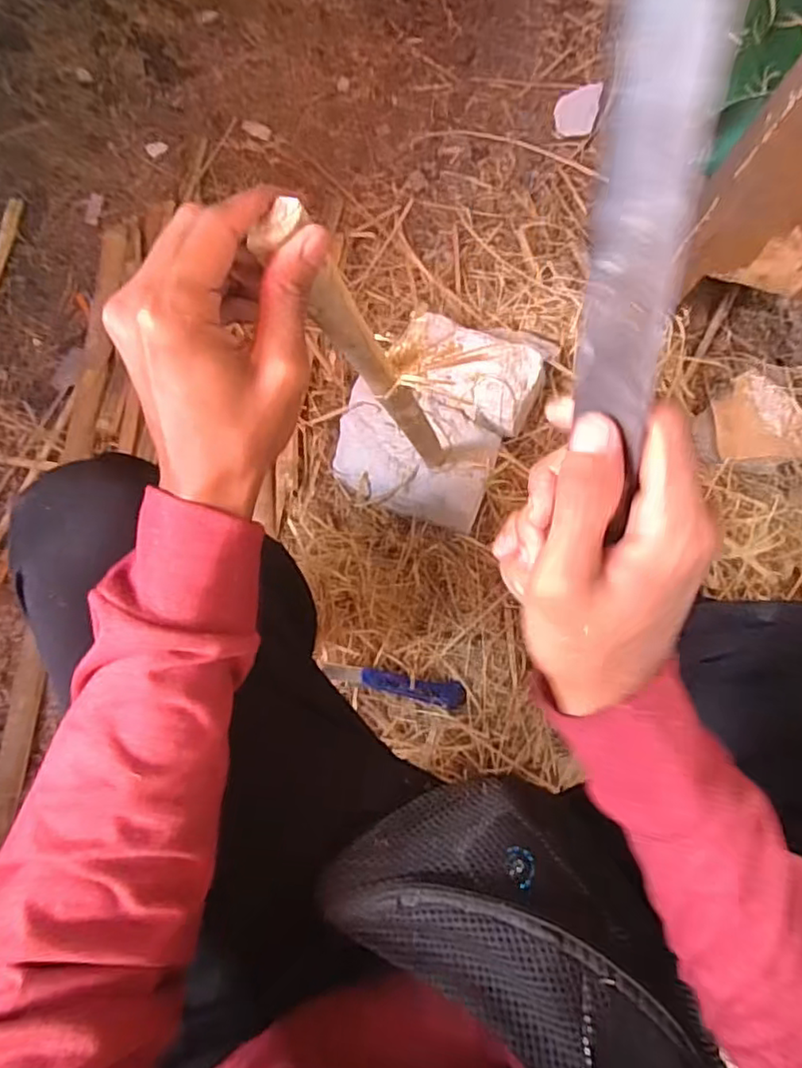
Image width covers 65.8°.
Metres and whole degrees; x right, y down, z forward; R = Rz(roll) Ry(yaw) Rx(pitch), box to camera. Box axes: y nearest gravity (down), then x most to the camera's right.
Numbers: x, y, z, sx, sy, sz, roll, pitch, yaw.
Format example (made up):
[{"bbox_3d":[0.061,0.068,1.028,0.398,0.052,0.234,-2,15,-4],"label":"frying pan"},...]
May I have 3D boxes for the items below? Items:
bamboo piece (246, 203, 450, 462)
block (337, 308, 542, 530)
[{"bbox_3d":[-0.005,-0.100,0.446,0.025,0.409,0.012,-37,78,6],"label":"bamboo piece"},{"bbox_3d":[0.042,-0.145,0.796,0.198,0.093,0.241,24,75,5],"label":"block"}]

